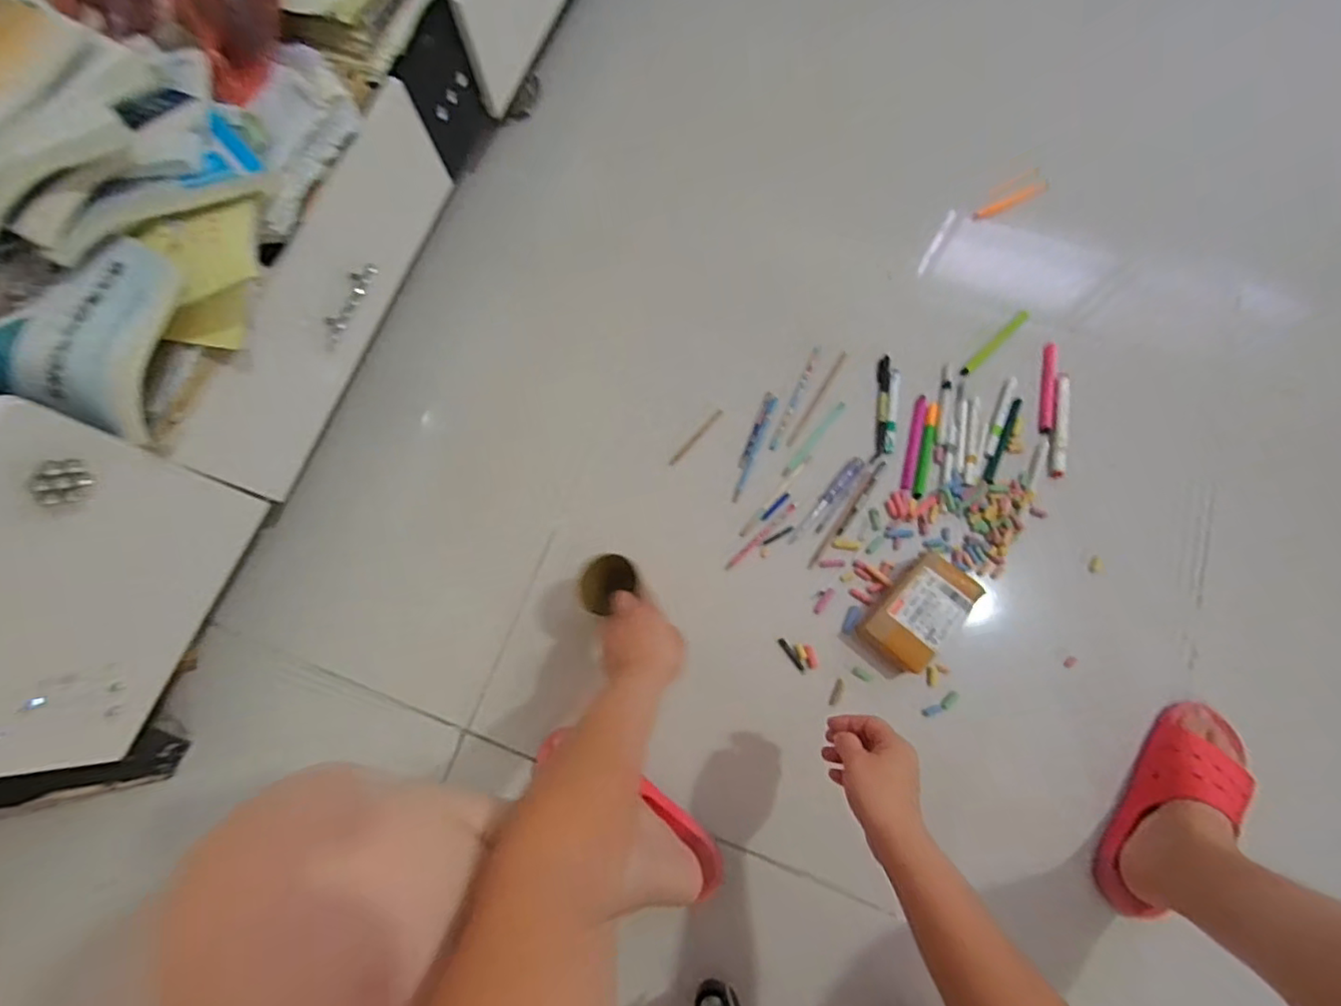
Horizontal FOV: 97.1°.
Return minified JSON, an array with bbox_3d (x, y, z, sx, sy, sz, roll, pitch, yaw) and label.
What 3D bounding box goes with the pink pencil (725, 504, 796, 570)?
[{"bbox_3d":[0.122,0.046,0.804,0.125,0.009,0.013,-42,78,-10],"label":"pink pencil"}]

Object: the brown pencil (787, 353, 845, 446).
[{"bbox_3d":[0.210,-0.151,0.854,0.011,0.005,0.170,31,77,9],"label":"brown pencil"}]

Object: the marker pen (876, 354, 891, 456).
[{"bbox_3d":[0.305,-0.142,0.848,0.019,0.012,0.156,7,75,2],"label":"marker pen"}]

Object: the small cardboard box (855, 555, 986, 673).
[{"bbox_3d":[0.311,0.131,0.740,0.088,0.059,0.152,40,79,10],"label":"small cardboard box"}]

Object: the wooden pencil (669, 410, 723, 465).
[{"bbox_3d":[0.037,-0.093,0.844,0.008,0.008,0.107,42,79,11],"label":"wooden pencil"}]

